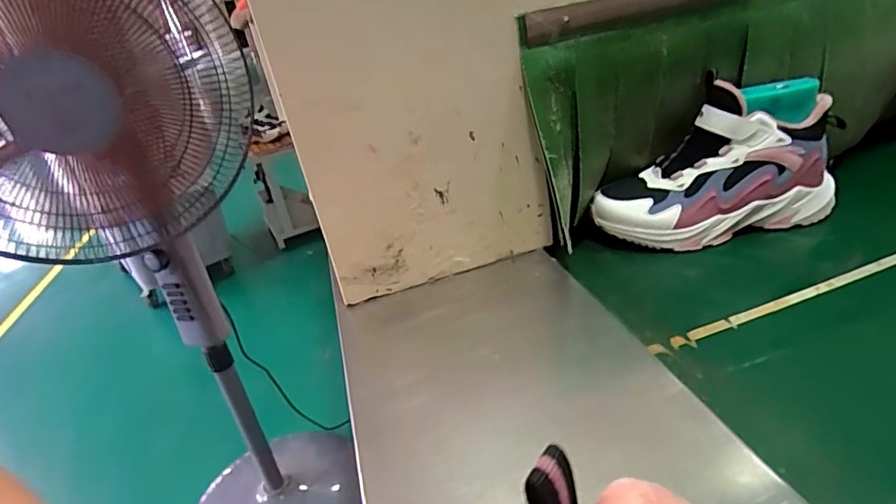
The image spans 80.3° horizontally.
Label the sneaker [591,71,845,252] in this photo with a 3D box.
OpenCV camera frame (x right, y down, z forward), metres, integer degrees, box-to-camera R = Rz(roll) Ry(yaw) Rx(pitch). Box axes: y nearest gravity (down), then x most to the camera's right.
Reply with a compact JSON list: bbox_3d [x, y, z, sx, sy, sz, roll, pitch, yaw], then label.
[{"bbox_3d":[0.291,-0.097,0.590,0.244,0.151,0.104,-12,23,-10],"label":"sneaker"}]

